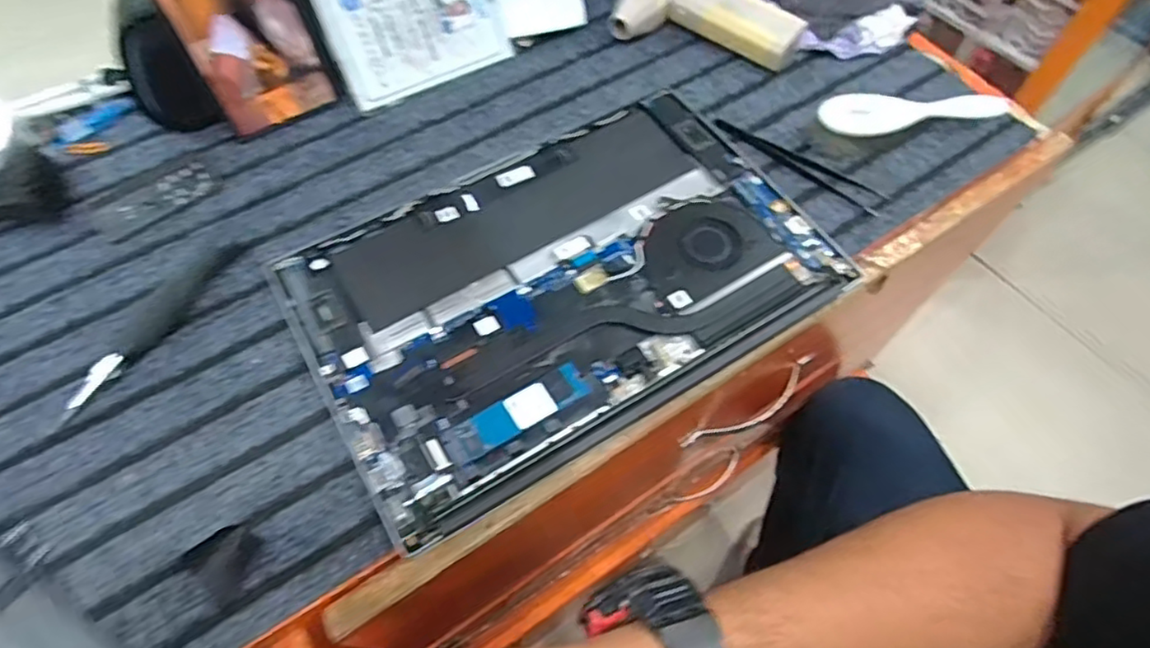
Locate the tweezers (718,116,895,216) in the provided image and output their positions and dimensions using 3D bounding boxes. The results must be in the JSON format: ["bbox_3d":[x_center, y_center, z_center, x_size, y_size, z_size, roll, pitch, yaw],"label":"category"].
[{"bbox_3d":[0.163,-0.119,0.465,0.132,0.010,0.021,34,65,17],"label":"tweezers"}]

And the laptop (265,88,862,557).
[{"bbox_3d":[-0.008,-0.031,0.410,0.315,0.014,0.208,-28,64,-15],"label":"laptop"}]

